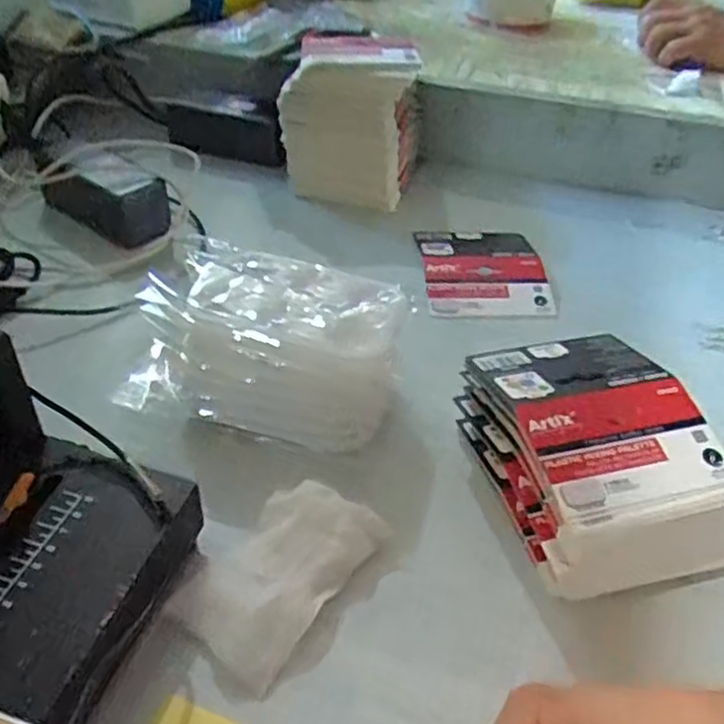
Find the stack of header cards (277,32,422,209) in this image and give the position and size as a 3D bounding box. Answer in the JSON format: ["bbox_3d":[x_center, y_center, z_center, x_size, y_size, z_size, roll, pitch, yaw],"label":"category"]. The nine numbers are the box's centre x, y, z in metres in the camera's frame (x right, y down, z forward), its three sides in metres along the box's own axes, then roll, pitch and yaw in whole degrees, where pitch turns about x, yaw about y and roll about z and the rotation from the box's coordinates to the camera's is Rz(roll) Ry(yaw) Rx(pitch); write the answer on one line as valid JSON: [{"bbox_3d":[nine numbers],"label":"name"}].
[{"bbox_3d":[-0.009,-0.239,0.687,0.126,0.127,0.097,8,41,3],"label":"stack of header cards"}]

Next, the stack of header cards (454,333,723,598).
[{"bbox_3d":[0.128,0.053,0.399,0.109,0.077,0.144,-11,43,-17],"label":"stack of header cards"}]

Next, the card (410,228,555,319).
[{"bbox_3d":[0.101,-0.082,0.600,0.100,0.020,0.123,3,41,-3],"label":"card"}]

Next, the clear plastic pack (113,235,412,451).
[{"bbox_3d":[-0.062,-0.012,0.454,0.169,0.082,0.098,11,41,7],"label":"clear plastic pack"}]

